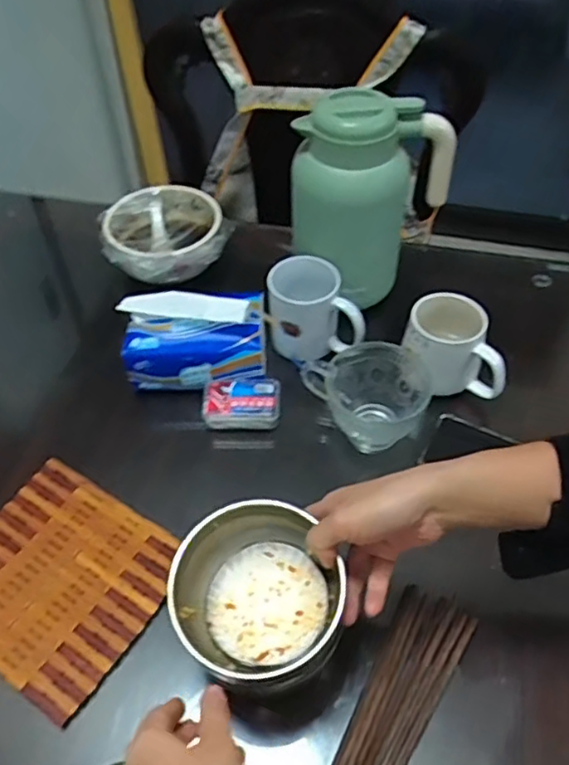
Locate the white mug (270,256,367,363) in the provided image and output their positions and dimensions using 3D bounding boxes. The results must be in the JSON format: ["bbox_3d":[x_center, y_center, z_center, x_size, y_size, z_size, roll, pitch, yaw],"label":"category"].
[{"bbox_3d":[0.034,-0.083,0.771,0.109,0.100,0.087,-4,50,-3],"label":"white mug"}]

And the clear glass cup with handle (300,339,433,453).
[{"bbox_3d":[0.093,0.024,0.690,0.138,0.080,0.098,0,50,0],"label":"clear glass cup with handle"}]

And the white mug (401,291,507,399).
[{"bbox_3d":[0.194,-0.042,0.734,0.113,0.077,0.086,8,51,7],"label":"white mug"}]

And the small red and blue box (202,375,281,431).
[{"bbox_3d":[-0.048,0.023,0.726,0.086,0.032,0.050,0,50,1],"label":"small red and blue box"}]

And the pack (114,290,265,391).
[{"bbox_3d":[-0.103,-0.056,0.737,0.162,0.095,0.089,-3,50,-2],"label":"pack"}]

